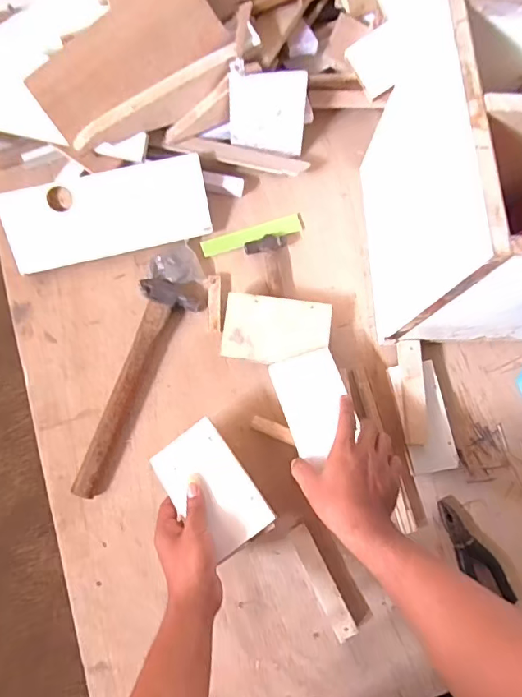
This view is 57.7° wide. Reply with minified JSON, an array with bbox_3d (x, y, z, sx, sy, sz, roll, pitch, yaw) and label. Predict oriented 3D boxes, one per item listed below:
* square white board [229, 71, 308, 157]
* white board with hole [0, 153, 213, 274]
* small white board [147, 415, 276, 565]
[{"bbox_3d":[0.010,-0.348,0.708,0.112,0.112,0.008,-6,43,-7],"label":"square white board"},{"bbox_3d":[-0.221,-0.198,0.693,0.282,0.024,0.118,-14,100,-6],"label":"white board with hole"},{"bbox_3d":[-0.060,0.168,0.569,0.090,0.010,0.147,-36,69,-6],"label":"small white board"}]

